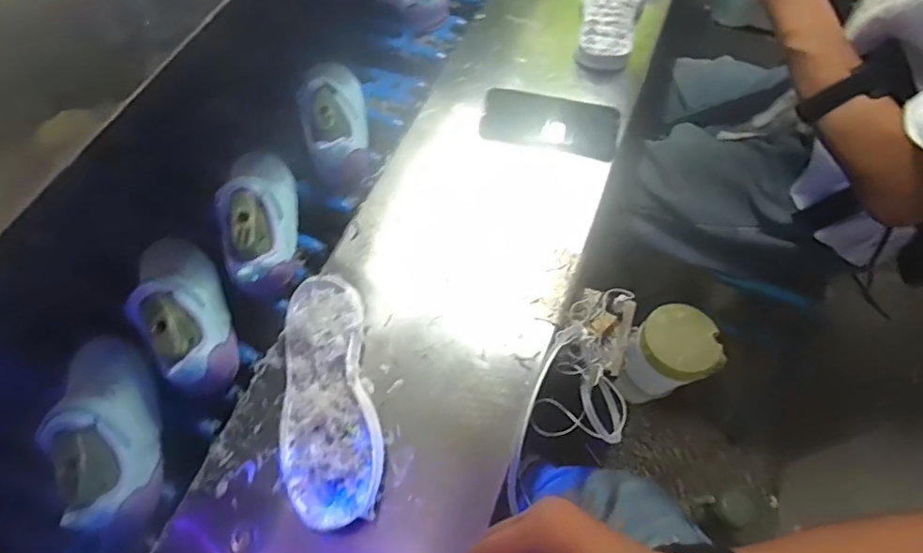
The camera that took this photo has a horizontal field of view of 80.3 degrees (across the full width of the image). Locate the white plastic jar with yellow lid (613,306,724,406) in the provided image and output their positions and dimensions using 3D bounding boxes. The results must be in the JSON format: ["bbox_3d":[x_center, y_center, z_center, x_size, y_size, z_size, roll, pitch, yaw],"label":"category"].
[{"bbox_3d":[0.211,0.084,0.567,0.081,0.097,0.073,-15,63,-9],"label":"white plastic jar with yellow lid"}]

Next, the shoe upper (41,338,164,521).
[{"bbox_3d":[-0.316,0.121,0.474,0.067,0.072,0.187,-22,64,-12],"label":"shoe upper"}]

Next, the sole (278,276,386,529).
[{"bbox_3d":[-0.120,0.104,0.476,0.085,0.039,0.216,-11,63,-7],"label":"sole"}]

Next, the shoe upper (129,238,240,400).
[{"bbox_3d":[-0.278,0.027,0.541,0.076,0.095,0.199,-25,52,-13],"label":"shoe upper"}]

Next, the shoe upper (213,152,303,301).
[{"bbox_3d":[-0.216,-0.068,0.578,0.071,0.081,0.190,-10,63,-6],"label":"shoe upper"}]

